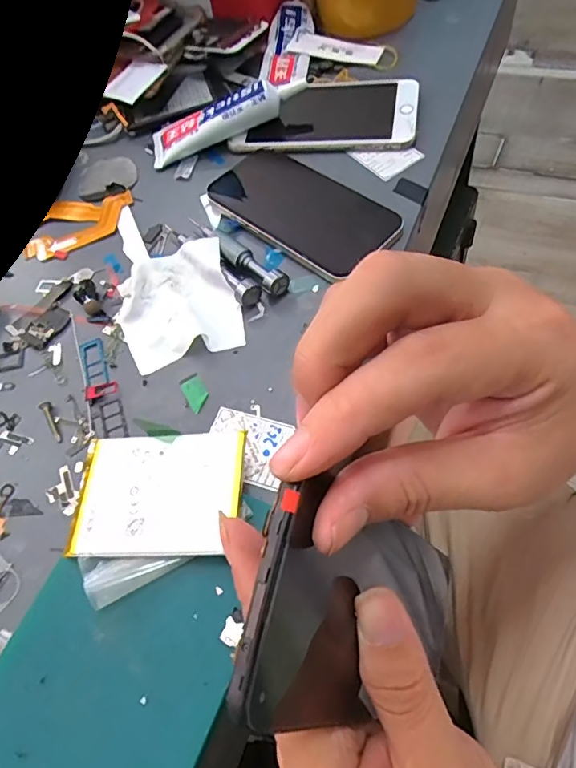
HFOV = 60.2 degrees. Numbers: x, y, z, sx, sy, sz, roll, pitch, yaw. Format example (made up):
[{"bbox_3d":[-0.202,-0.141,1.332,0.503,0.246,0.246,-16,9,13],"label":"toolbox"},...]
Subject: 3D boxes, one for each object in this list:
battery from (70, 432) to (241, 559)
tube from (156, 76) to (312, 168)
[{"bbox_3d":[-0.068,0.056,0.259,0.089,0.004,0.063,-4,58,10],"label":"battery"},{"bbox_3d":[-0.054,-0.226,0.421,0.139,0.025,0.041,-17,60,14],"label":"tube"}]

